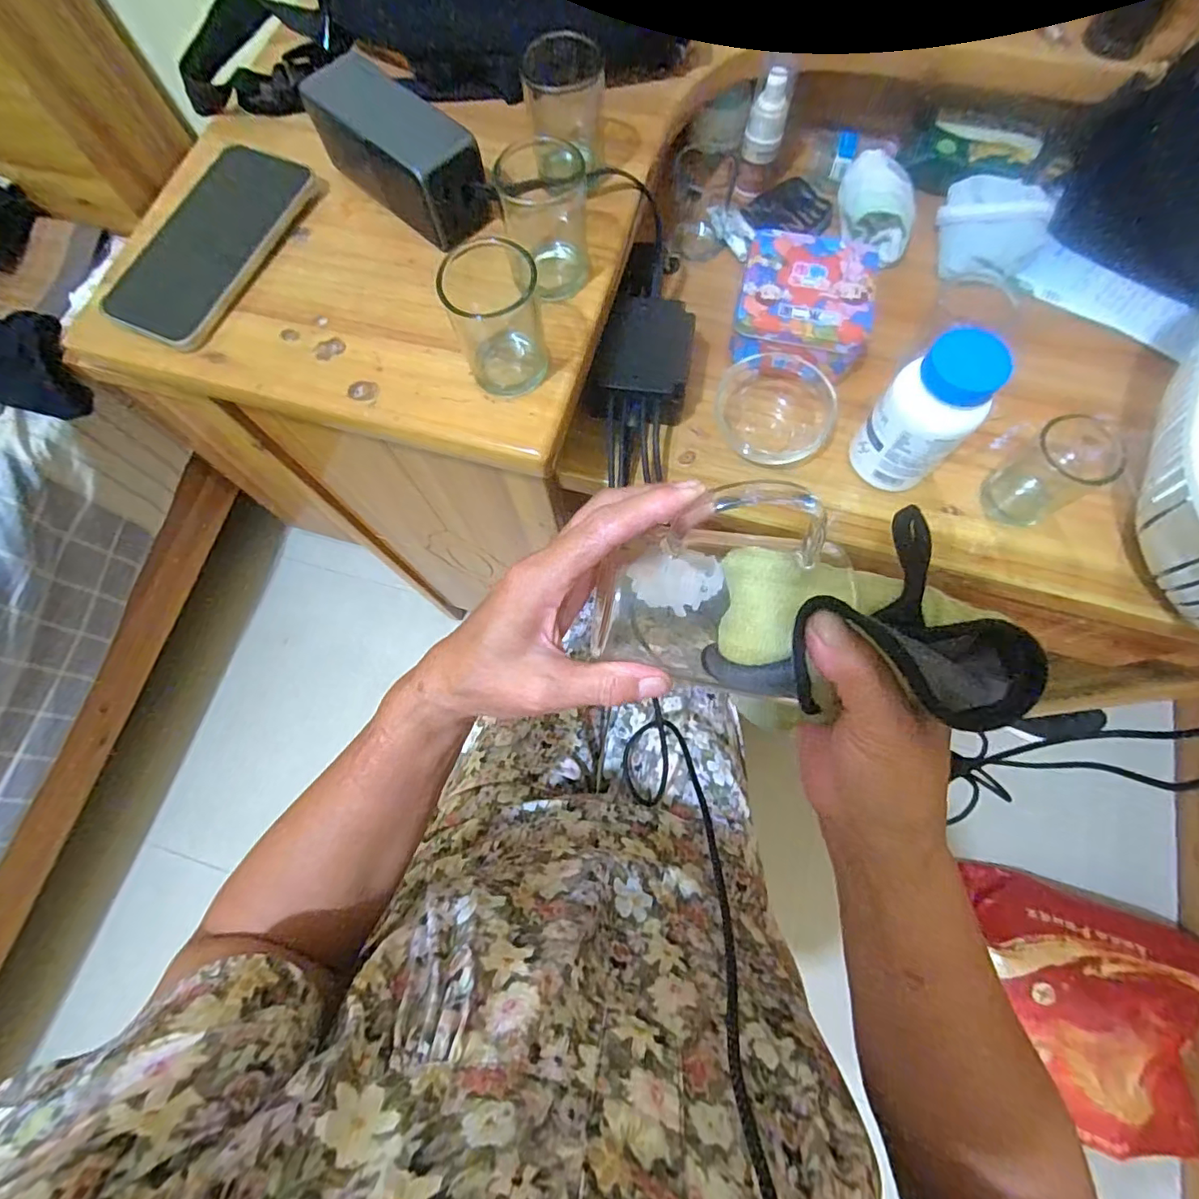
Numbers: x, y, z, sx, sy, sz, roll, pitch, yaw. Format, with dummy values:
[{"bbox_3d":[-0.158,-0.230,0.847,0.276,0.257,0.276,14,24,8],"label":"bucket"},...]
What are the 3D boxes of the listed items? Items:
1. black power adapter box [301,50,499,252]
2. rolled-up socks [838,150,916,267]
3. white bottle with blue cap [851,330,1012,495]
[{"bbox_3d":[-0.135,-0.298,0.358,0.062,0.047,0.139,-44,78,-10],"label":"black power adapter box"},{"bbox_3d":[0.240,-0.340,0.463,0.058,0.042,0.077,2,74,2],"label":"rolled-up socks"},{"bbox_3d":[0.220,-0.124,0.366,0.060,0.104,0.048,35,78,10],"label":"white bottle with blue cap"}]

